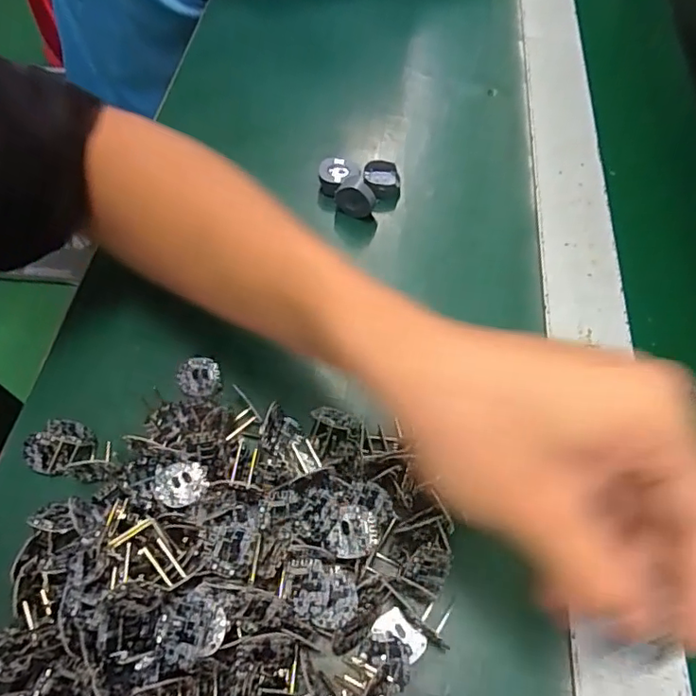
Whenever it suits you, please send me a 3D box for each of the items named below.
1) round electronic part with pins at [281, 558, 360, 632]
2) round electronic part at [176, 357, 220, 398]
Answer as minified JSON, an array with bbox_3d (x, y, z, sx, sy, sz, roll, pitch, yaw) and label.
[{"bbox_3d":[-0.012,0.105,0.234,0.032,0.004,0.025,12,63,-1],"label":"round electronic part with pins"},{"bbox_3d":[-0.084,0.017,0.308,0.023,0.006,0.023,3,103,0],"label":"round electronic part"}]

